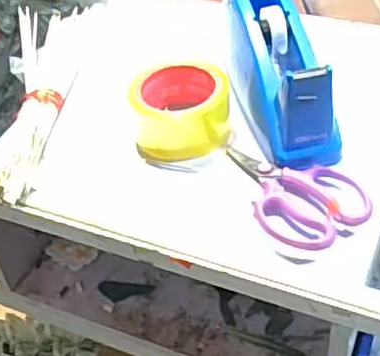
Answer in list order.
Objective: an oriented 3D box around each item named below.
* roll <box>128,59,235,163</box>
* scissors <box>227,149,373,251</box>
[{"bbox_3d":[-0.009,-0.074,0.674,0.094,0.061,0.094,-5,45,5],"label":"roll"},{"bbox_3d":[0.087,0.011,0.603,0.148,0.016,0.093,32,58,33],"label":"scissors"}]

